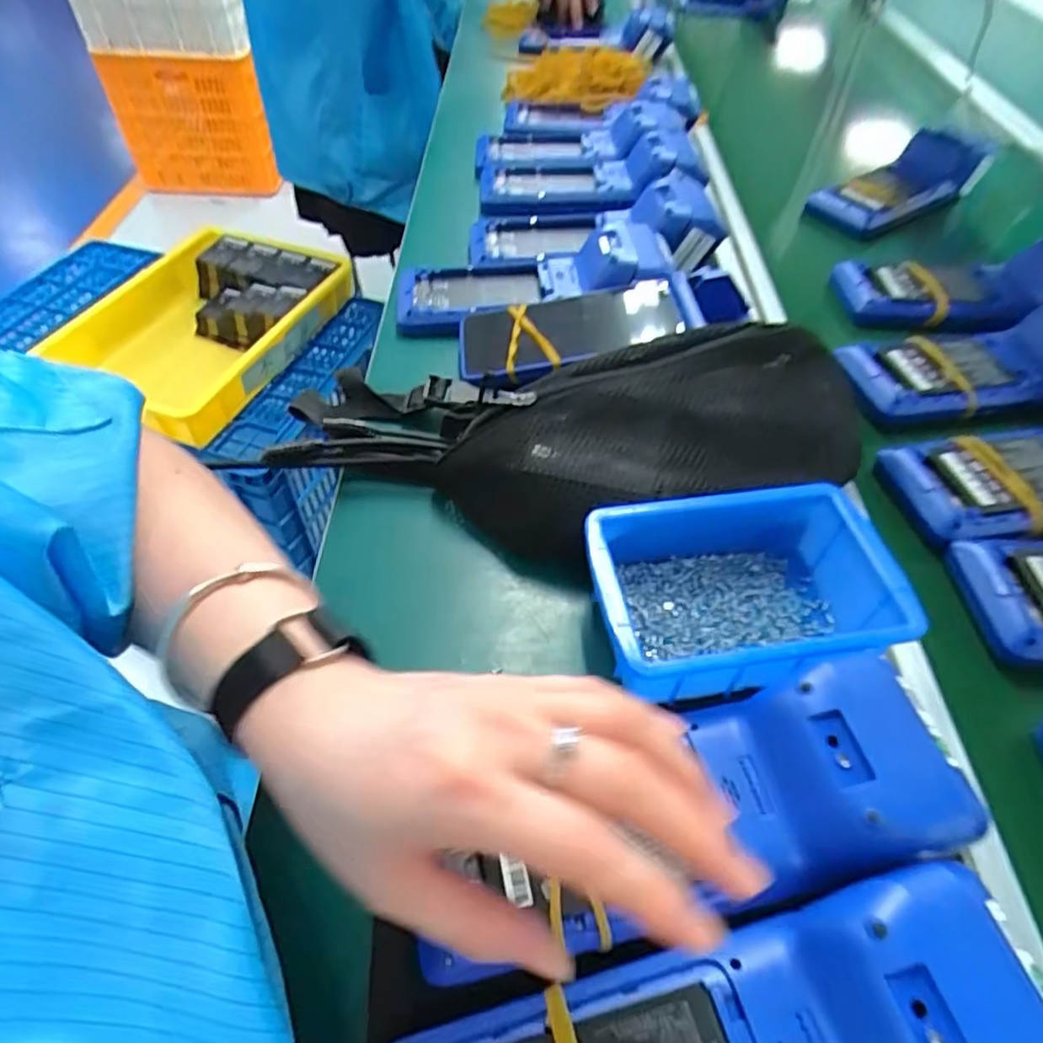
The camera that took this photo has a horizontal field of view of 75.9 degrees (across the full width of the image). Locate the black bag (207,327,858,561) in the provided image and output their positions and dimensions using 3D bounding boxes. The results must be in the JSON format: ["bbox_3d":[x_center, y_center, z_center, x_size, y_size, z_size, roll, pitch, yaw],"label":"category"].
[{"bbox_3d":[0.024,-0.054,0.405,0.337,0.062,0.137,4,51,1],"label":"black bag"}]

